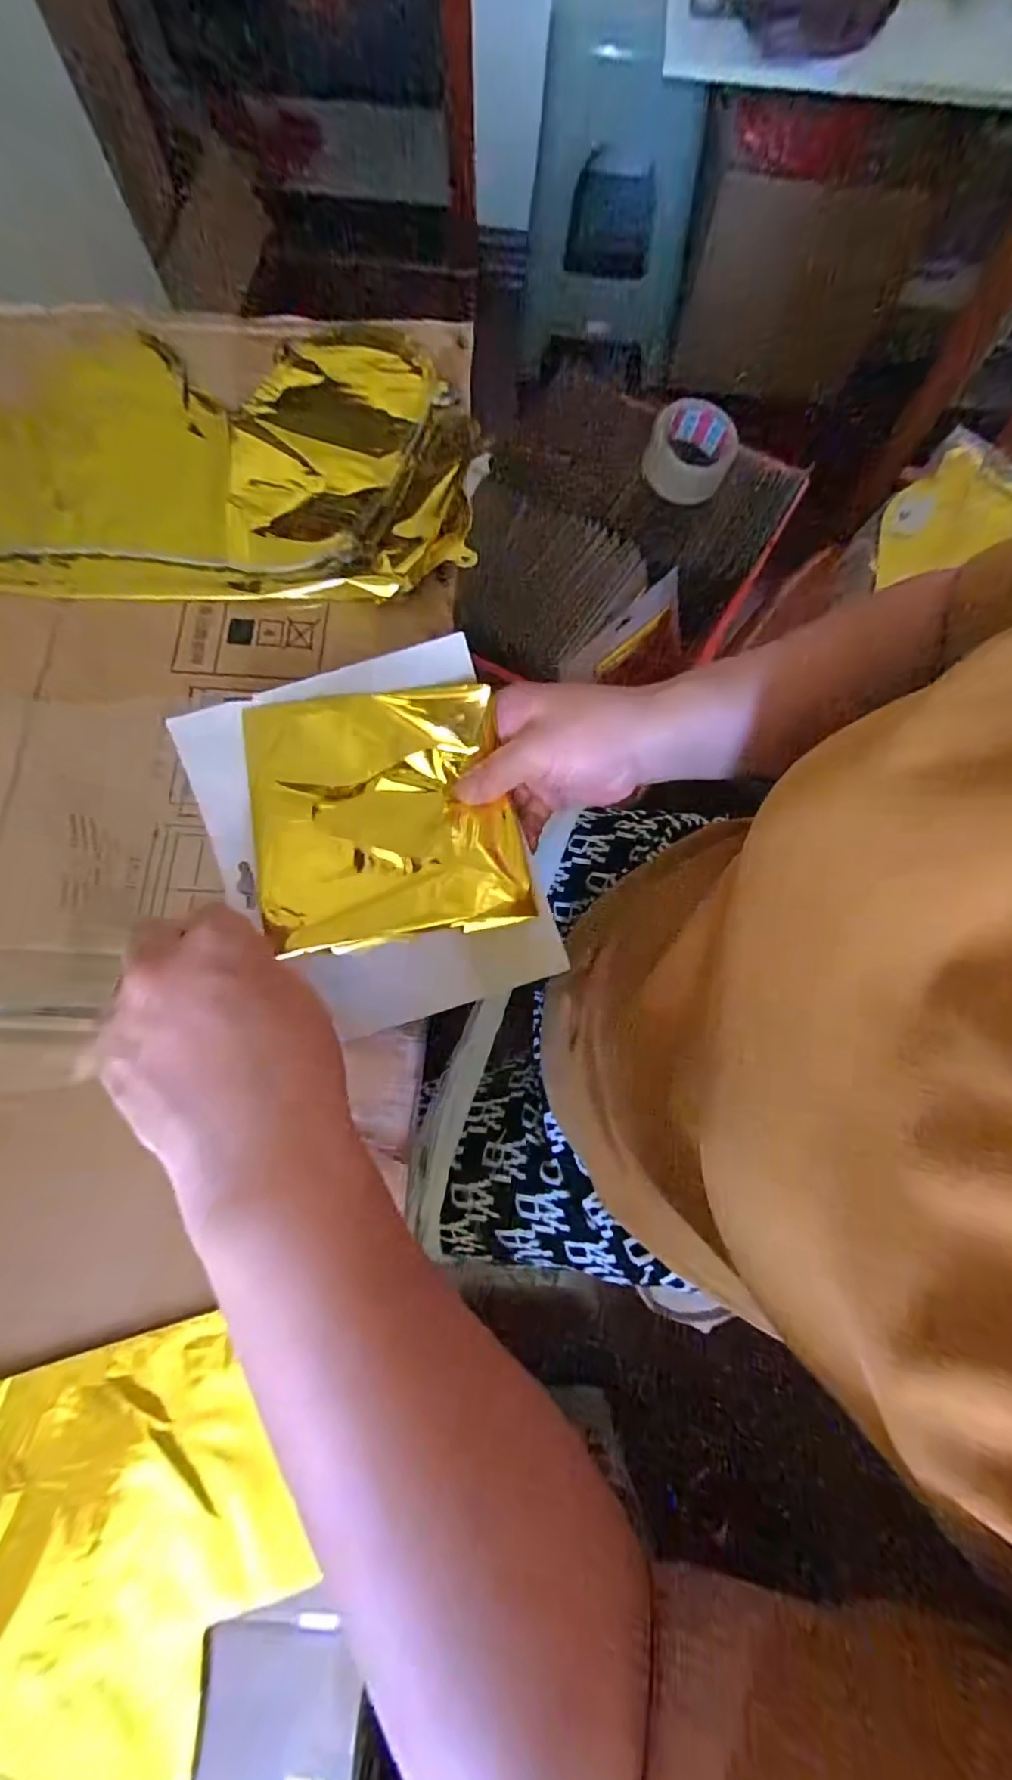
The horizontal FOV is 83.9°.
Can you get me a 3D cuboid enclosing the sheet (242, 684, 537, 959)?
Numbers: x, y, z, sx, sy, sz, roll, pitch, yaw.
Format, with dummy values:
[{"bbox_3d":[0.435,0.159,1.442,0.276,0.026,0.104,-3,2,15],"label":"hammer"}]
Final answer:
[{"bbox_3d":[-0.062,-0.039,0.297,0.134,0.023,0.128,-8,84,-8],"label":"sheet"}]

